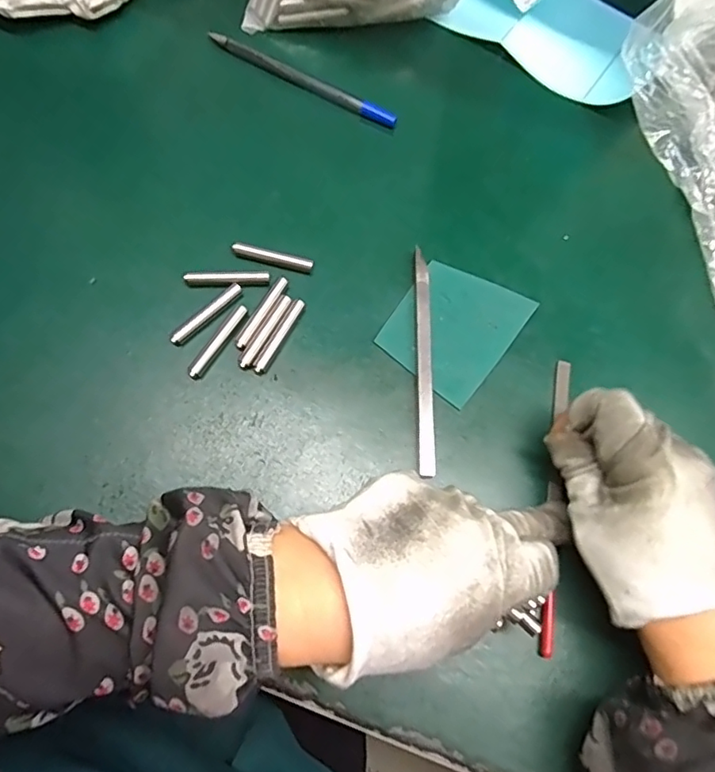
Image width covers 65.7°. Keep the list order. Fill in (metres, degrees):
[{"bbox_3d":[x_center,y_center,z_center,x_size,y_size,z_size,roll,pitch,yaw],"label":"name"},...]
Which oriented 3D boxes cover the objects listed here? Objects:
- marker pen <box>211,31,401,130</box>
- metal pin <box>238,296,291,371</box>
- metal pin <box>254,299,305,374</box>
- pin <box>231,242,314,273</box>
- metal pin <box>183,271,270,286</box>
[{"bbox_3d":[-0.038,-0.206,0.374,0.142,0.013,0.012,27,71,5],"label":"marker pen"},{"bbox_3d":[-0.052,-0.031,0.312,0.008,0.006,0.049,27,71,5],"label":"metal pin"},{"bbox_3d":[-0.044,-0.028,0.312,0.007,0.005,0.048,26,71,5],"label":"metal pin"},{"bbox_3d":[-0.050,-0.076,0.326,0.048,0.009,0.008,16,70,1],"label":"pin"},{"bbox_3d":[-0.075,-0.062,0.321,0.048,0.007,0.008,0,71,-5],"label":"metal pin"}]

